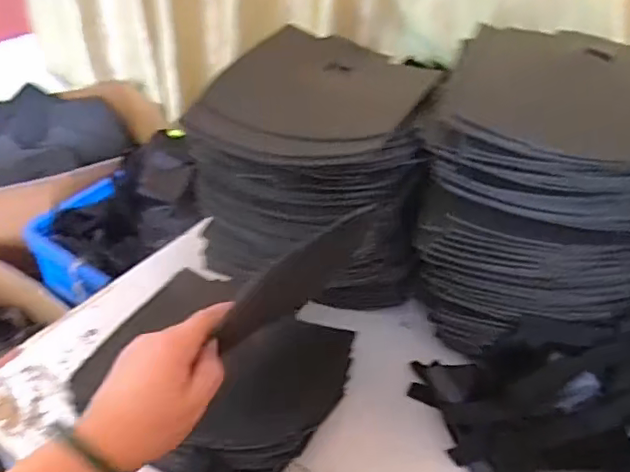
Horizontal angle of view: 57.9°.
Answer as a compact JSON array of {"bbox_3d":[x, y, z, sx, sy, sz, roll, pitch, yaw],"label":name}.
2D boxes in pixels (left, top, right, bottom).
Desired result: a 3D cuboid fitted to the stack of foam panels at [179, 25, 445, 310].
[{"bbox_3d":[-0.014,-0.077,0.672,0.245,0.218,0.195,0,39,-4],"label":"stack of foam panels"}]

